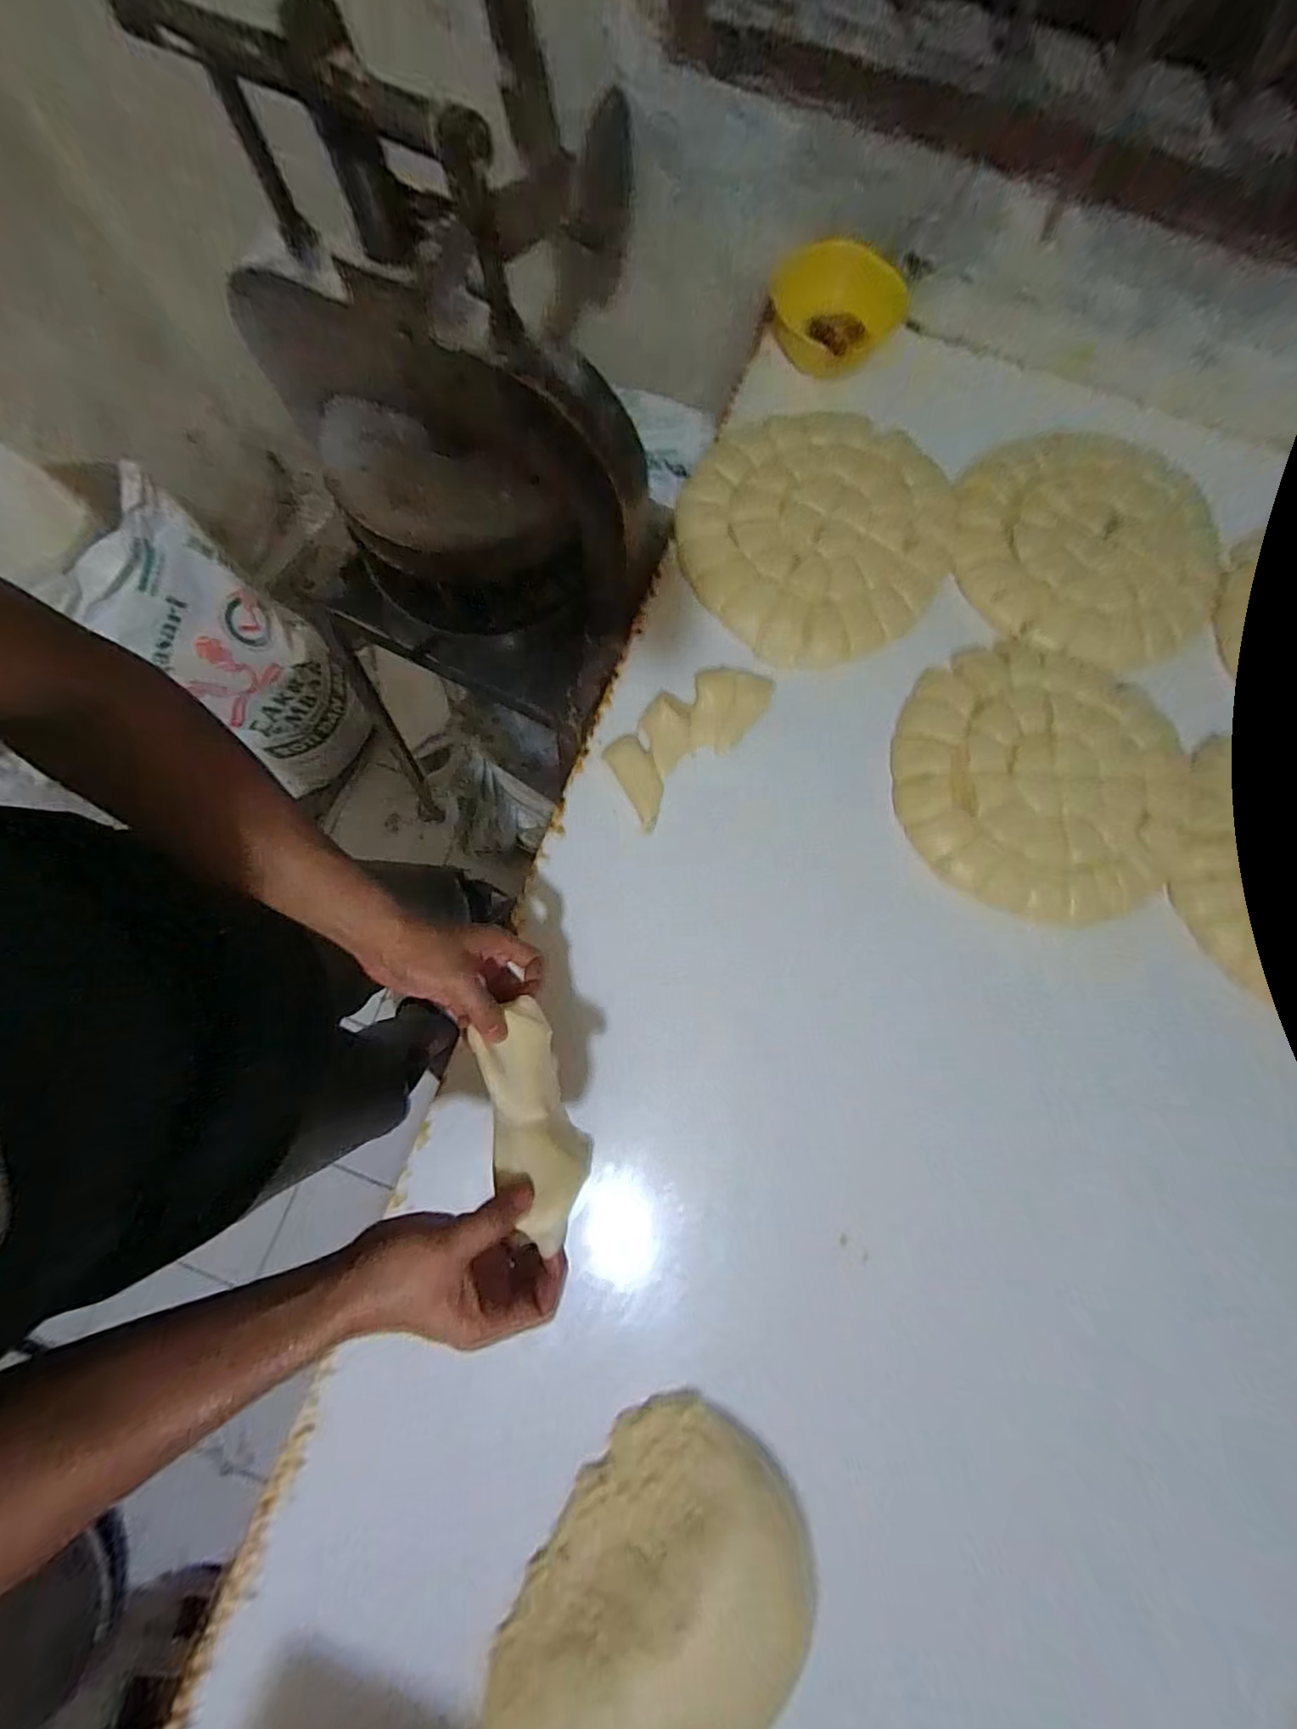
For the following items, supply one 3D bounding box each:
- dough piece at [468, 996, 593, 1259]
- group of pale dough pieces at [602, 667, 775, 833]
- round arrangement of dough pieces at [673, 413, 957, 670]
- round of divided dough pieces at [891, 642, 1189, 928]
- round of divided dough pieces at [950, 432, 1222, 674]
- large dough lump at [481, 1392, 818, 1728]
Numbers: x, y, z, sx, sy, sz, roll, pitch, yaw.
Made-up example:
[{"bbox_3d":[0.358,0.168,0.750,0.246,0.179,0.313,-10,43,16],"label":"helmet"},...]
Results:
[{"bbox_3d":[-0.085,0.186,0.423,0.066,0.011,0.164,-9,59,-21],"label":"dough piece"},{"bbox_3d":[0.042,-0.149,0.645,0.097,0.011,0.211,43,82,6],"label":"group of pale dough pieces"},{"bbox_3d":[0.200,-0.405,0.678,0.307,0.010,0.330,0,80,-1],"label":"round arrangement of dough pieces"},{"bbox_3d":[0.425,-0.094,0.625,0.301,0.021,0.293,0,80,-1],"label":"round of divided dough pieces"},{"bbox_3d":[0.514,-0.377,0.668,0.292,0.029,0.280,6,80,0],"label":"round of divided dough pieces"},{"bbox_3d":[0.013,0.640,0.480,0.208,0.066,0.287,33,81,5],"label":"large dough lump"}]

